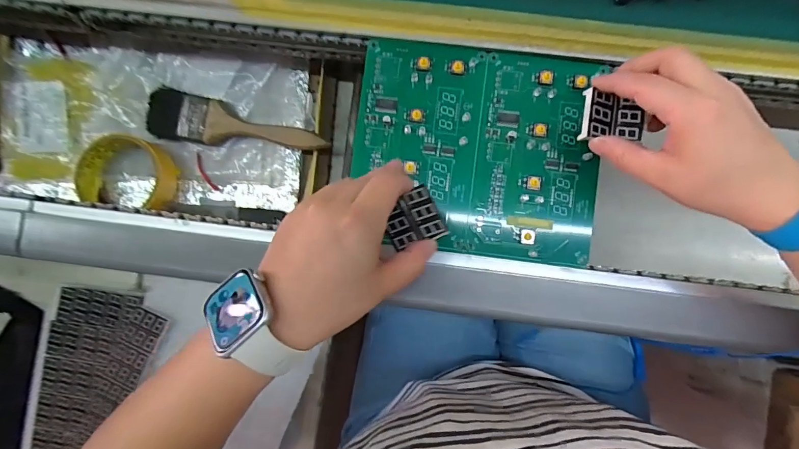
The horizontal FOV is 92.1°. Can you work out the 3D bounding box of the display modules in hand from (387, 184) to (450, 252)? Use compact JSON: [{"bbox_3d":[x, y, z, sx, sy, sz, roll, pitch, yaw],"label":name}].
[{"bbox_3d":[0.009,-0.003,0.264,0.037,0.007,0.037,-25,87,0],"label":"display modules in hand"}]

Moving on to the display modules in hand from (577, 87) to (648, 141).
[{"bbox_3d":[0.157,-0.079,0.282,0.040,0.013,0.035,10,88,2],"label":"display modules in hand"}]

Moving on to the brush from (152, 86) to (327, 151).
[{"bbox_3d":[-0.174,-0.101,0.397,0.200,0.029,0.048,14,88,2],"label":"brush"}]

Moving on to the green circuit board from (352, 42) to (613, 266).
[{"bbox_3d":[0.063,-0.061,0.319,0.197,0.006,0.166,6,88,2],"label":"green circuit board"}]

